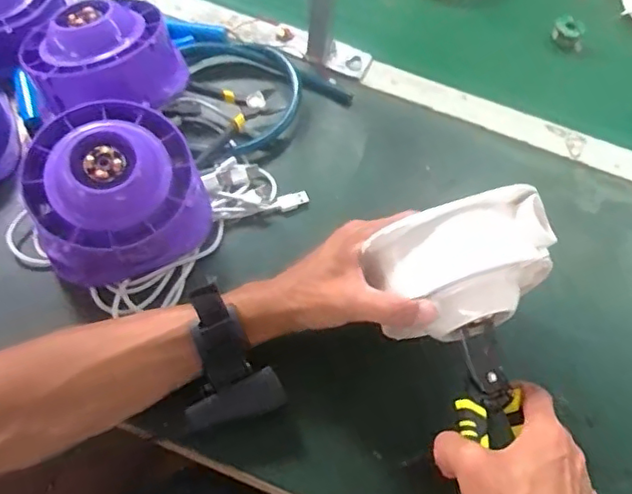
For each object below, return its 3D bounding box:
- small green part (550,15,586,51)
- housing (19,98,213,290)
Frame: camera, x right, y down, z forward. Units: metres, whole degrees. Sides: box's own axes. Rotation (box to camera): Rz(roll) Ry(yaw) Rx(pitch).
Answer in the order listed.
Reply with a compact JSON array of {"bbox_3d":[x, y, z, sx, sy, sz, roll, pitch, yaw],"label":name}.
[{"bbox_3d":[0.294,-0.248,0.702,0.038,0.023,0.031,22,62,8],"label":"small green part"},{"bbox_3d":[-0.164,-0.045,0.496,0.133,0.087,0.126,-23,68,-17],"label":"housing"}]

